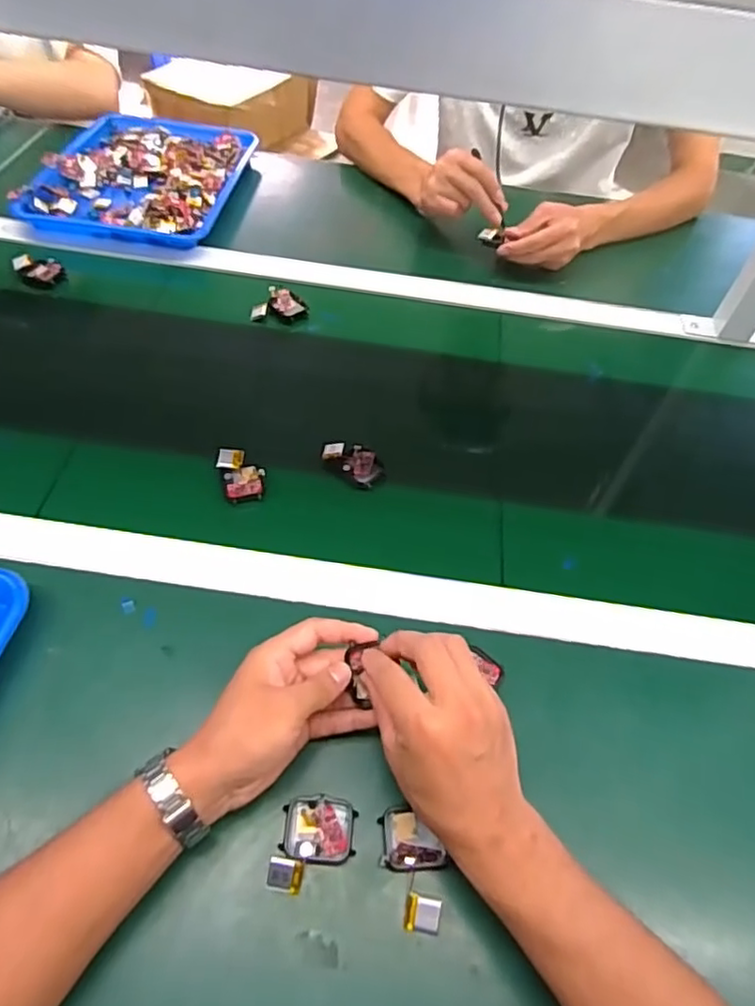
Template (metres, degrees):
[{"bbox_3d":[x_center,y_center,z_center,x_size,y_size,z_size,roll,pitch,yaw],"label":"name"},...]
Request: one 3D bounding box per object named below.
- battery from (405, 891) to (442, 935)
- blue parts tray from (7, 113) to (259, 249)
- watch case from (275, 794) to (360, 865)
[{"bbox_3d":[0.029,0.256,0.385,0.022,0.004,0.019,12,53,3],"label":"battery"},{"bbox_3d":[-0.319,-0.460,0.863,0.243,0.032,0.310,9,53,1],"label":"blue parts tray"},{"bbox_3d":[-0.038,0.216,0.408,0.047,0.007,0.039,5,53,-2],"label":"watch case"}]

